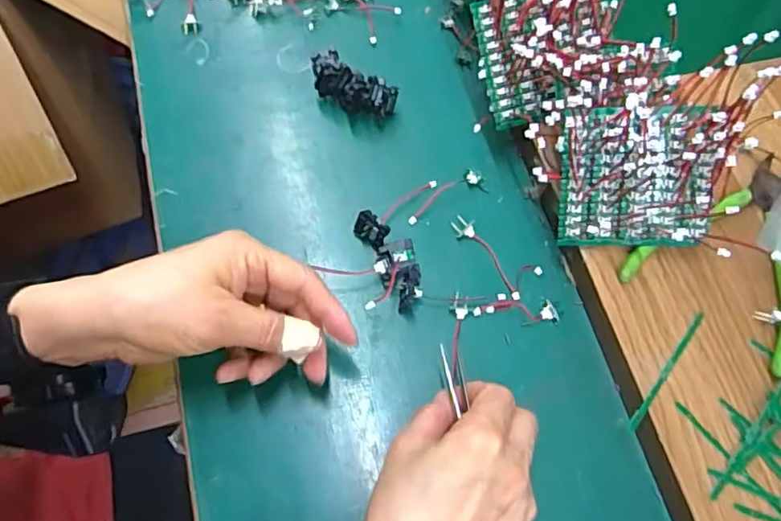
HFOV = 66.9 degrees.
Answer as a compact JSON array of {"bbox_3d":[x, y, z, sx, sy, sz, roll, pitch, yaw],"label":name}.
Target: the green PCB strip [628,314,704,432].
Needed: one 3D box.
[{"bbox_3d":[0.160,0.062,0.341,0.005,0.007,0.084,37,68,13],"label":"green PCB strip"}]

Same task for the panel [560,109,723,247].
[{"bbox_3d":[0.144,-0.046,0.344,0.083,0.009,0.081,0,113,9],"label":"panel"}]

